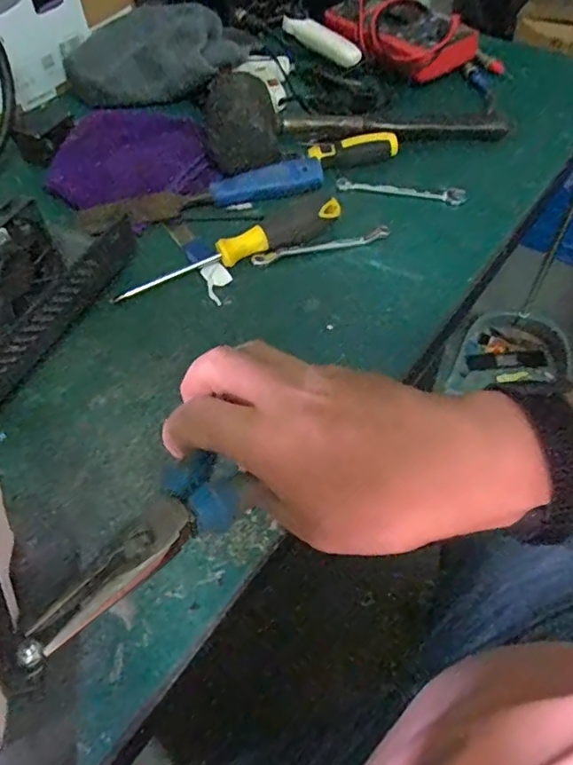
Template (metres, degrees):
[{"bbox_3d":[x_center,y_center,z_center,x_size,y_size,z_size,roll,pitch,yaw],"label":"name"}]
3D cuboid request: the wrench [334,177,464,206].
[{"bbox_3d":[0.108,-0.181,0.512,0.117,0.009,0.017,5,56,6],"label":"wrench"}]

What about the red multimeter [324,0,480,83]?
[{"bbox_3d":[0.132,-0.410,0.621,0.104,0.049,0.190,-27,58,-15],"label":"red multimeter"}]

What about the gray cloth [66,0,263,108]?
[{"bbox_3d":[-0.142,-0.374,0.620,0.212,0.045,0.115,-17,56,-9],"label":"gray cloth"}]

